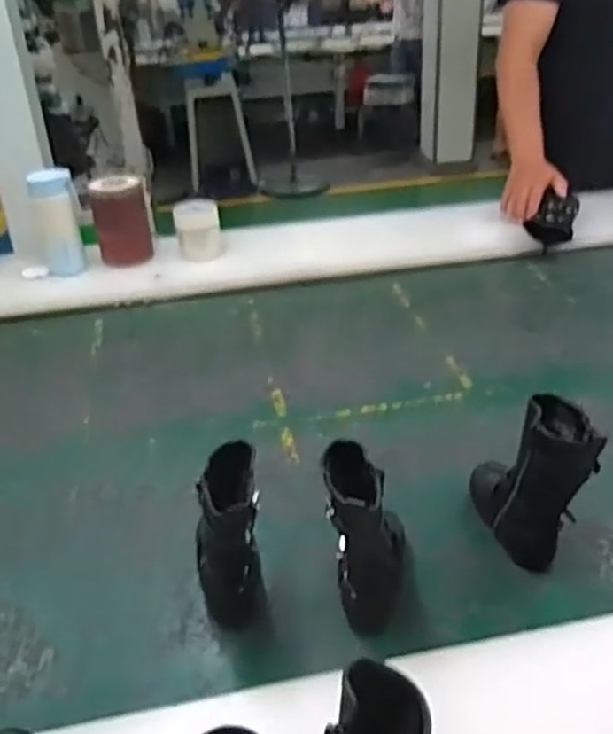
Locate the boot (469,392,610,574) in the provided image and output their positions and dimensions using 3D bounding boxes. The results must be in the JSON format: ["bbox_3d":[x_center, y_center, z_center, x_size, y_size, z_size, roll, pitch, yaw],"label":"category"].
[{"bbox_3d":[0.221,0.107,0.693,0.073,0.170,0.136,-6,32,-4],"label":"boot"}]

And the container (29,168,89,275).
[{"bbox_3d":[-0.456,-0.269,1.271,0.077,0.172,0.072,-11,31,-12],"label":"container"}]

